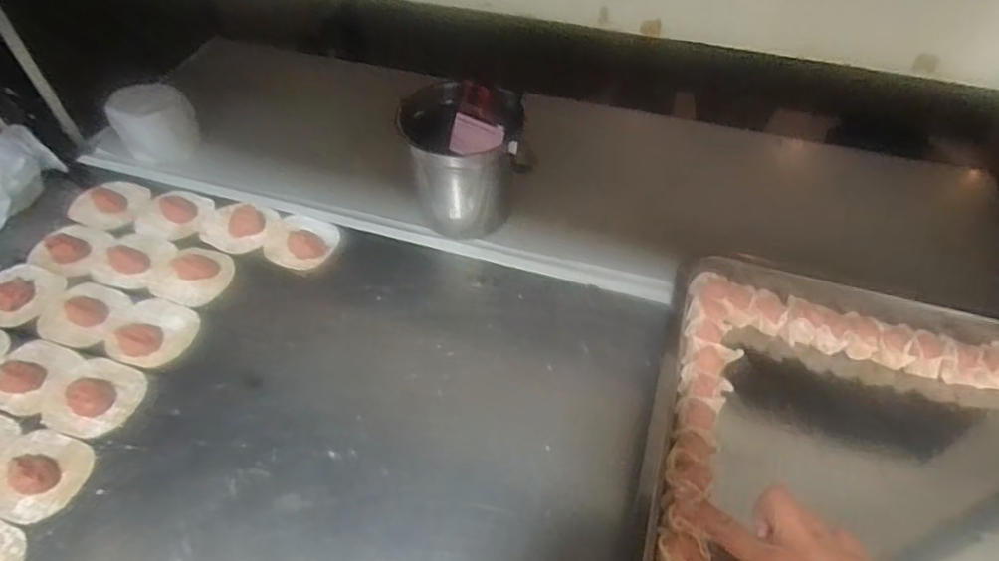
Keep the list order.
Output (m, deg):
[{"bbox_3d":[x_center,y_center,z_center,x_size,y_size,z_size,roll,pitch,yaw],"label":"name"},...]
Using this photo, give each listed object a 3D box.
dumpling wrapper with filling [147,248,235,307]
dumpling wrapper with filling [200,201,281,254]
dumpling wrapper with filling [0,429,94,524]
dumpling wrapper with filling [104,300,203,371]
[{"bbox_3d":[-0.332,-0.005,0.650,0.077,0.013,0.070,0,50,0],"label":"dumpling wrapper with filling"},{"bbox_3d":[-0.303,-0.062,0.691,0.079,0.010,0.068,13,51,11],"label":"dumpling wrapper with filling"},{"bbox_3d":[-0.392,0.160,0.503,0.083,0.025,0.072,16,52,13],"label":"dumpling wrapper with filling"},{"bbox_3d":[-0.351,0.045,0.597,0.074,0.022,0.074,15,52,12],"label":"dumpling wrapper with filling"}]

